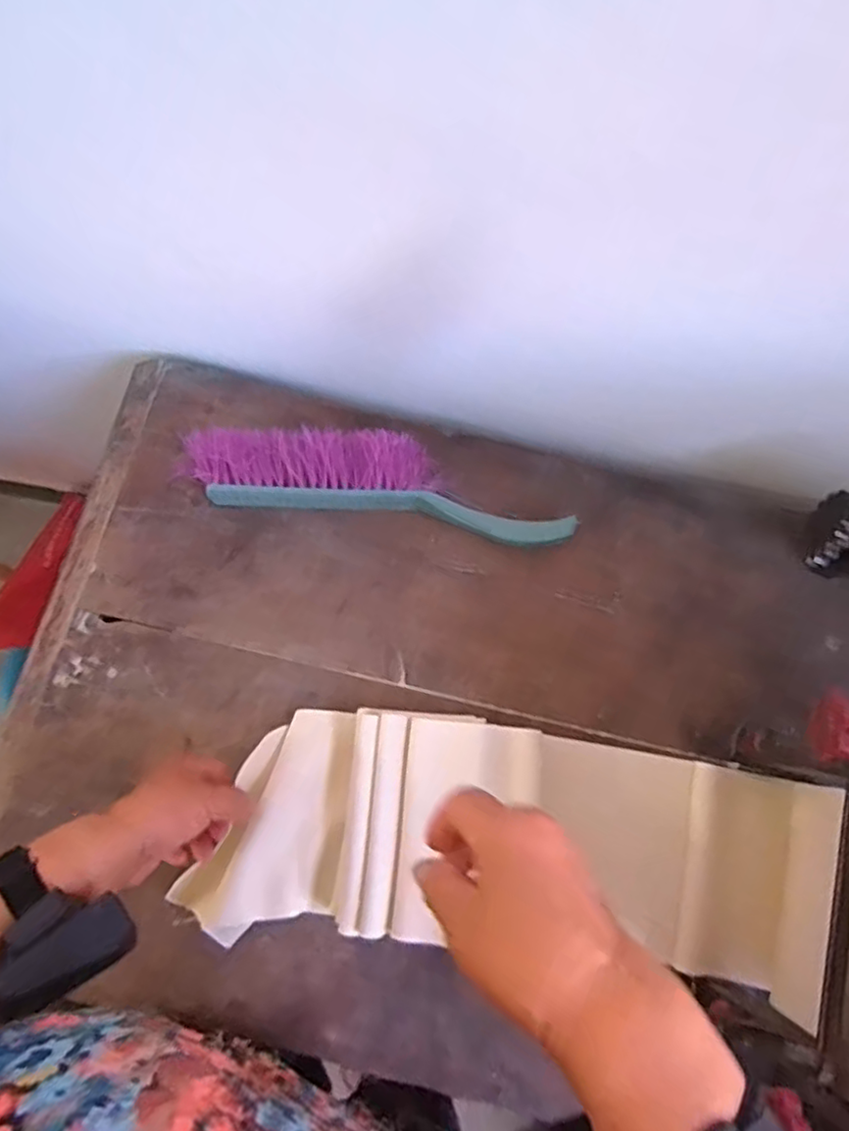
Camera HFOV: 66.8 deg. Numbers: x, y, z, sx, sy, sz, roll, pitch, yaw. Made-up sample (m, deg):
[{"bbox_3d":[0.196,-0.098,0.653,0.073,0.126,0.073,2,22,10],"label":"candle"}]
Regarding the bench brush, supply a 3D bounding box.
[{"bbox_3d":[-0.041,-0.079,0.592,0.348,0.042,0.079,7,74,0],"label":"bench brush"}]

